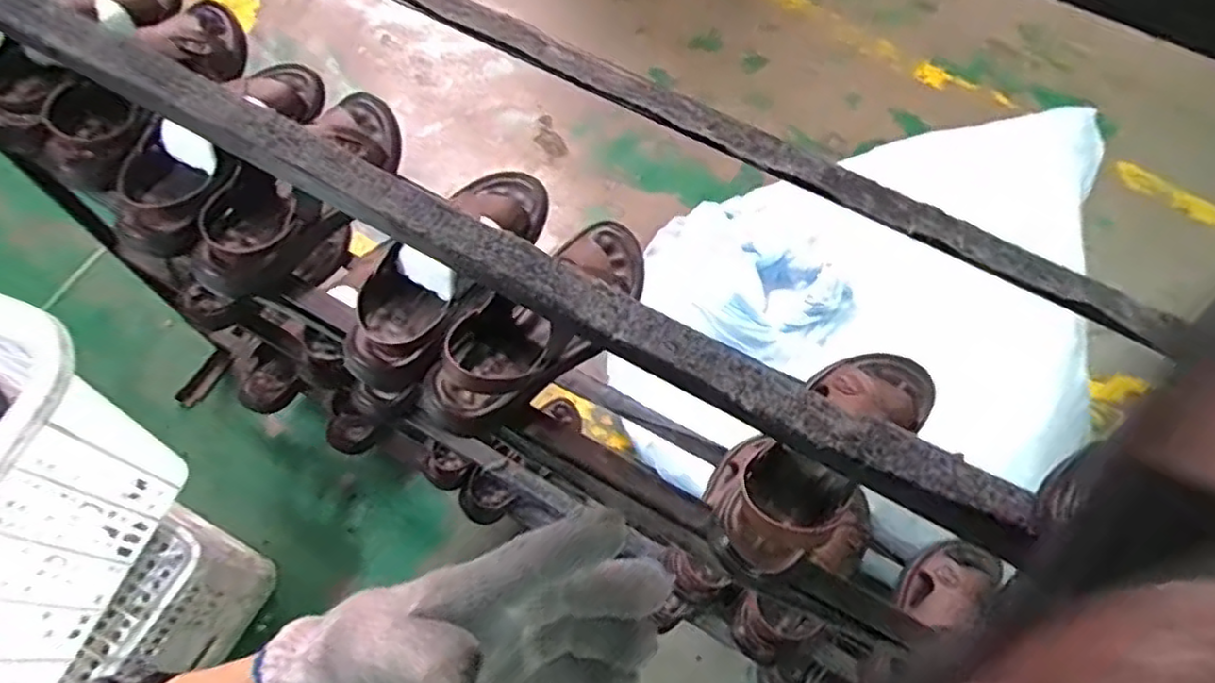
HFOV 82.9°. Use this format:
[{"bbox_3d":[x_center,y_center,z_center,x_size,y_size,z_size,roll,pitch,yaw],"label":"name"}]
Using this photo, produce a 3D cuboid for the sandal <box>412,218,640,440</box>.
[{"bbox_3d":[-0.061,-0.019,0.695,0.111,0.073,0.283,42,70,15],"label":"sandal"}]

